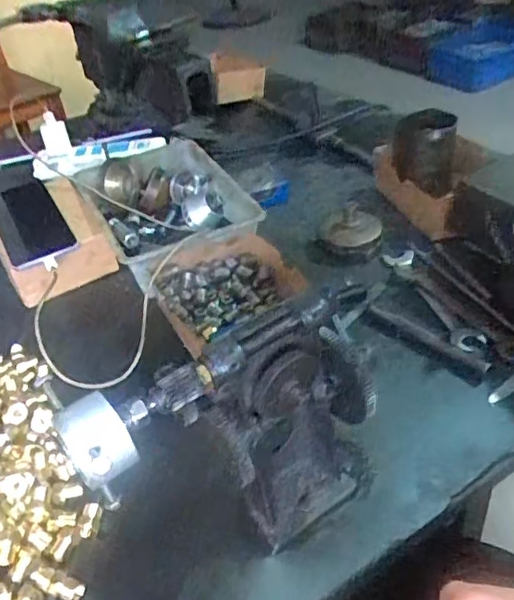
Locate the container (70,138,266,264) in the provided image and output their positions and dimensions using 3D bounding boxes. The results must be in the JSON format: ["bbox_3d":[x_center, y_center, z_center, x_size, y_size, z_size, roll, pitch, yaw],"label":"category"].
[{"bbox_3d":[-0.111,-0.110,0.758,0.170,0.069,0.234,-22,41,-18],"label":"container"}]

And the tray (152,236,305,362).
[{"bbox_3d":[-0.039,-0.024,0.661,0.146,0.058,0.120,-24,42,-21],"label":"tray"}]

